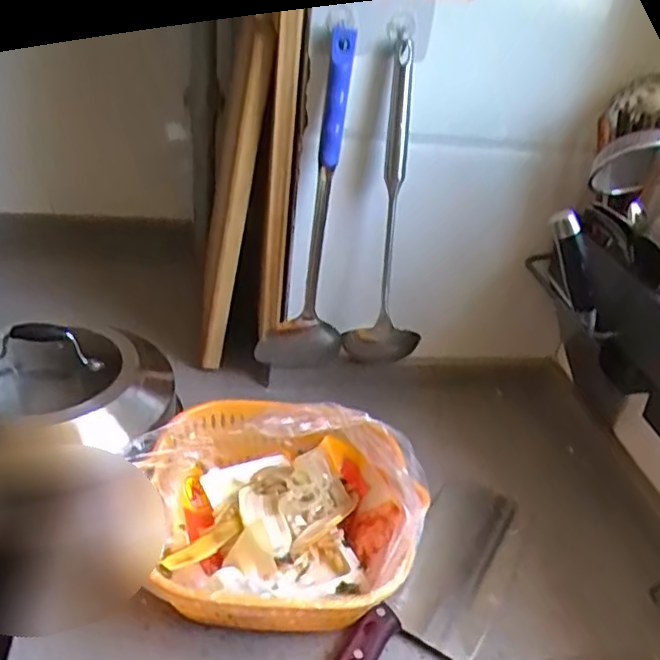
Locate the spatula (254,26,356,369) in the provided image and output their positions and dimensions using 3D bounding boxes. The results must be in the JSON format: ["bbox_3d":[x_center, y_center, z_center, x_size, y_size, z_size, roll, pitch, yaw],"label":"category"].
[{"bbox_3d":[-0.021,-0.116,0.708,0.089,0.375,0.080,6,33,-1],"label":"spatula"}]

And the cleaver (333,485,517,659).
[{"bbox_3d":[0.094,0.232,0.576,0.087,0.038,0.317,21,35,22],"label":"cleaver"}]

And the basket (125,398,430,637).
[{"bbox_3d":[-0.044,0.166,0.574,0.234,0.098,0.220,6,33,-1],"label":"basket"}]

